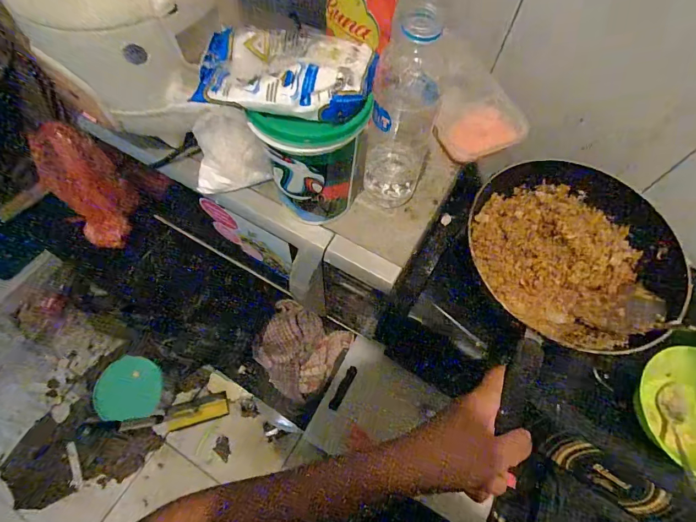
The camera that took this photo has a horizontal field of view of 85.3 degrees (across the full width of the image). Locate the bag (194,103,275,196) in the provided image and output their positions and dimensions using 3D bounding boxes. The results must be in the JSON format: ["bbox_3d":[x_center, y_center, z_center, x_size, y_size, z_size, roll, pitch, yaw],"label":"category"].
[{"bbox_3d":[-0.133,-0.123,0.422,0.083,0.079,0.051,-8,66,-6],"label":"bag"}]

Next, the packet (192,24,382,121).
[{"bbox_3d":[-0.051,-0.151,0.300,0.135,0.020,0.085,14,66,4],"label":"packet"}]

